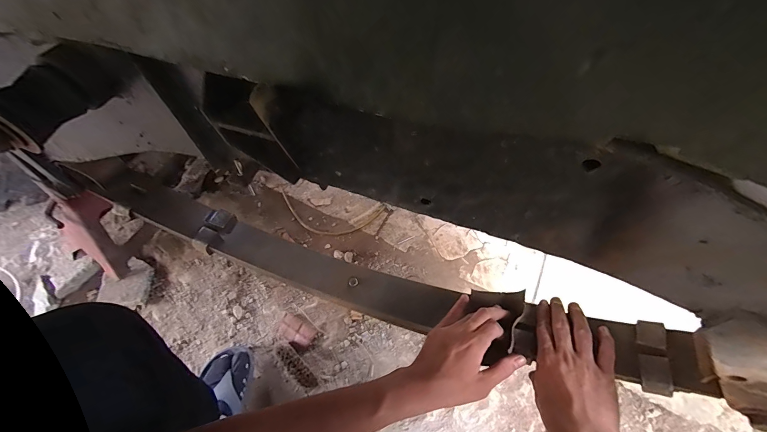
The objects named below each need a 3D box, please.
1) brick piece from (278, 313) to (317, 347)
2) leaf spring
[{"bbox_3d":[-0.185,0.246,0.699,0.080,0.013,0.046,27,59,16],"label":"brick piece"},{"bbox_3d":[-0.051,0.077,0.478,0.800,0.136,0.071,14,56,14],"label":"leaf spring"}]

